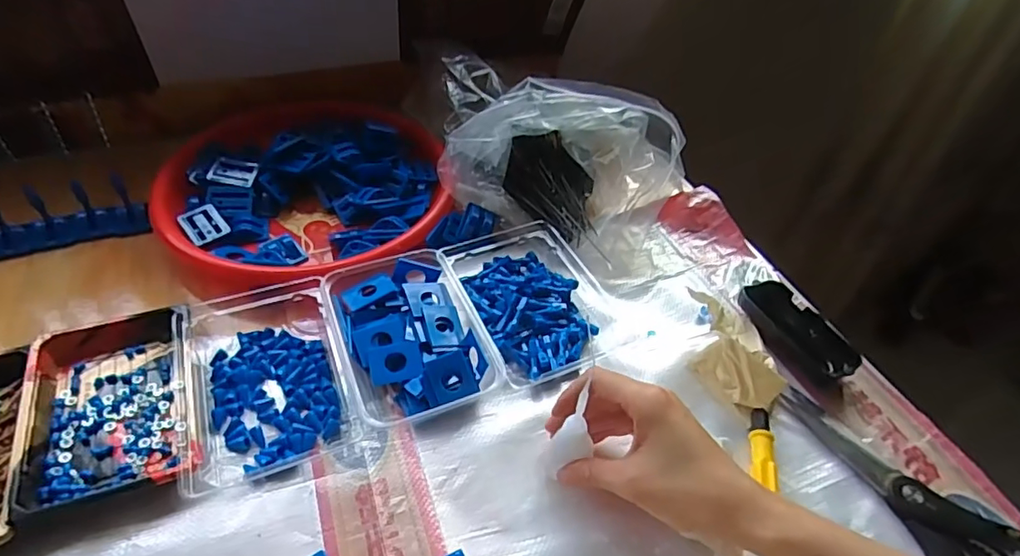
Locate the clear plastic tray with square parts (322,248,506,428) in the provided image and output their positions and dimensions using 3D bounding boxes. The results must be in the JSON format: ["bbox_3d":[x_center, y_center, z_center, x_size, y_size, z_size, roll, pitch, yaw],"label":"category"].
[{"bbox_3d":[-0.086,0.046,0.470,0.110,0.033,0.152,-15,49,-19],"label":"clear plastic tray with square parts"}]

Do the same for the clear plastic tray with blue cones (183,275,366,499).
[{"bbox_3d":[-0.194,0.068,0.444,0.115,0.031,0.180,-15,49,-19],"label":"clear plastic tray with blue cones"}]

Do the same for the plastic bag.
[{"bbox_3d":[0.037,-0.131,0.598,0.281,0.111,0.146,16,46,11],"label":"plastic bag"}]

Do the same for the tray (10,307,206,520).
[{"bbox_3d":[-0.293,0.089,0.414,0.108,0.027,0.162,-16,49,-19],"label":"tray"}]

